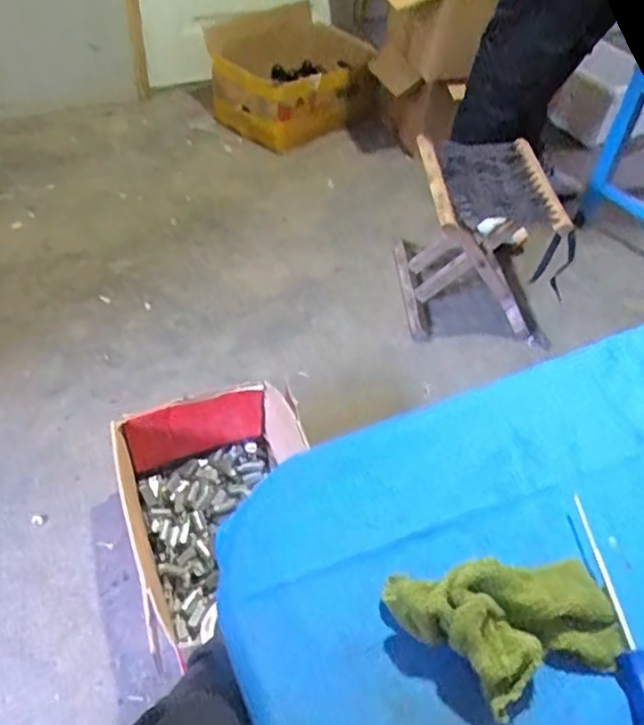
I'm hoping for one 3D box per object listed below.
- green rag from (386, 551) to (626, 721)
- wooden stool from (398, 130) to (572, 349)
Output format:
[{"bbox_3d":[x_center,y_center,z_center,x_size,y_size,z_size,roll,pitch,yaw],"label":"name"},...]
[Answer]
[{"bbox_3d":[0.107,0.148,0.369,0.131,0.039,0.082,-3,47,-7],"label":"green rag"},{"bbox_3d":[0.349,-0.283,1.478,0.303,0.302,0.307,1,48,-5],"label":"wooden stool"}]

